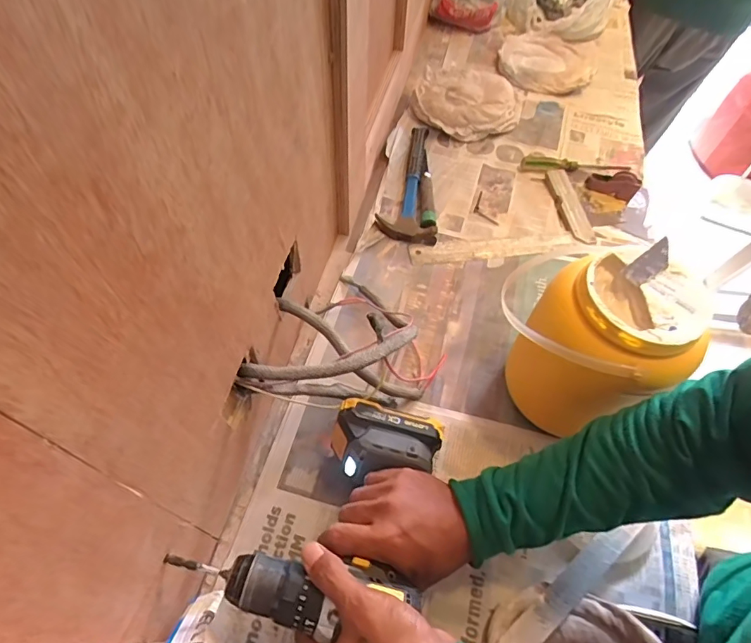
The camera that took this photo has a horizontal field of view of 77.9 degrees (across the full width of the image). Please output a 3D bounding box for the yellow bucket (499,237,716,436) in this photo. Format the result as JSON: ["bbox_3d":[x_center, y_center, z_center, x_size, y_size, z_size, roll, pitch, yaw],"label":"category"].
[{"bbox_3d":[0.225,0.029,0.519,0.159,0.221,0.171,1,57,-2],"label":"yellow bucket"}]

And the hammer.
[{"bbox_3d":[0.063,-0.243,0.812,0.098,0.038,0.270,7,57,2],"label":"hammer"}]

